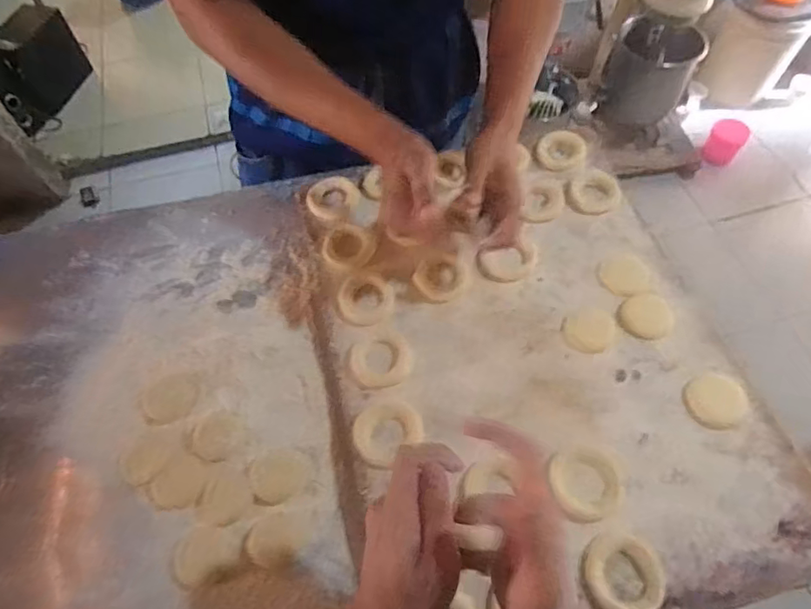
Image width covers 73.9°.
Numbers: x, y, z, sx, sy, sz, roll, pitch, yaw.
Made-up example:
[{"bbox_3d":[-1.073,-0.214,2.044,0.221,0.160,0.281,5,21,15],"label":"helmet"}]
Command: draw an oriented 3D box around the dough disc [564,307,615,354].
[{"bbox_3d":[0.205,0.028,0.600,0.053,0.004,0.059,16,61,10],"label":"dough disc"}]

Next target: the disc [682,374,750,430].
[{"bbox_3d":[0.318,0.098,0.551,0.060,0.006,0.057,-1,59,1],"label":"disc"}]

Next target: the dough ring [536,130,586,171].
[{"bbox_3d":[0.212,-0.210,0.733,0.063,0.026,0.052,21,62,13],"label":"dough ring"}]

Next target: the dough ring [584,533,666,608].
[{"bbox_3d":[0.189,0.236,0.467,0.063,0.009,0.066,-1,59,1],"label":"dough ring"}]

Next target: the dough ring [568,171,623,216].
[{"bbox_3d":[0.247,-0.145,0.699,0.064,0.010,0.069,-1,59,1],"label":"dough ring"}]

